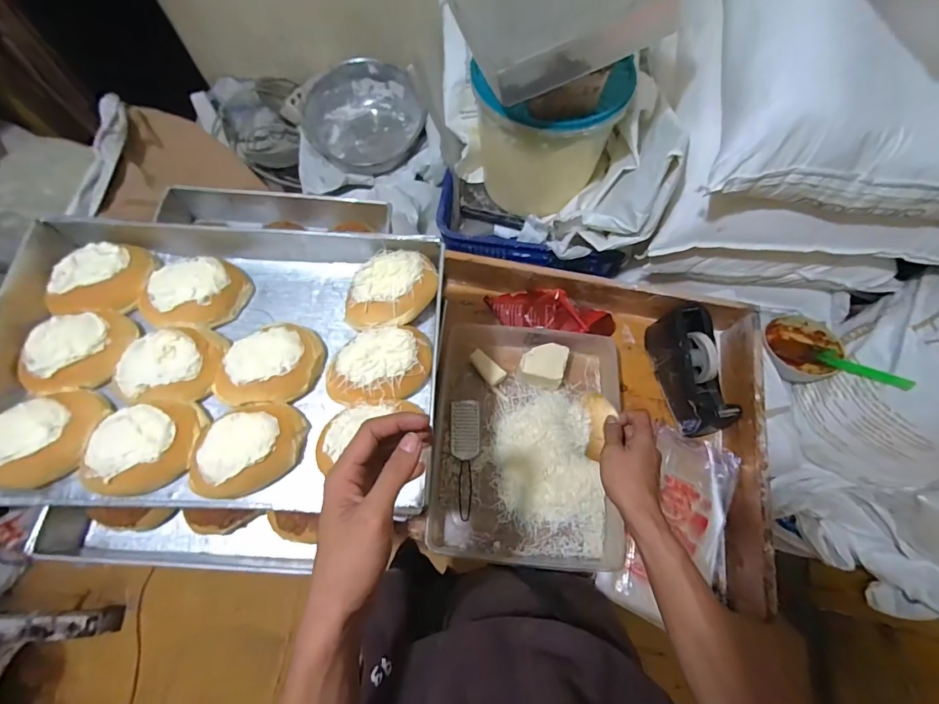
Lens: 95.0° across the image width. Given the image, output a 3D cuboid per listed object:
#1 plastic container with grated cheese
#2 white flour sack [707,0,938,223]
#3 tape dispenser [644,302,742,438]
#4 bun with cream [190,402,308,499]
[{"bbox_3d":[0.093,0.142,0.702,0.296,0.068,0.361,4,70,1],"label":"plastic container with grated cheese"},{"bbox_3d":[0.602,-0.524,0.661,0.437,0.177,0.631,10,70,3],"label":"white flour sack"},{"bbox_3d":[0.369,0.029,0.713,0.067,0.110,0.203,-9,70,-4],"label":"tape dispenser"},{"bbox_3d":[-0.256,0.108,0.488,0.131,0.041,0.098,-23,72,-9],"label":"bun with cream"}]

